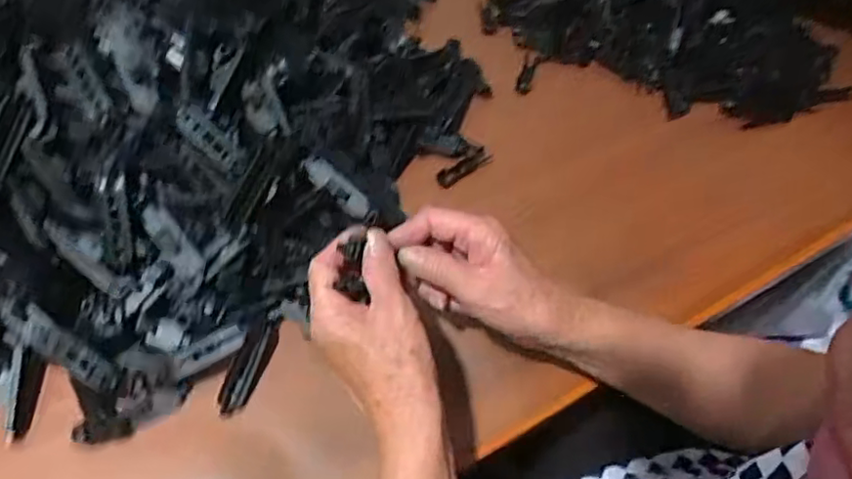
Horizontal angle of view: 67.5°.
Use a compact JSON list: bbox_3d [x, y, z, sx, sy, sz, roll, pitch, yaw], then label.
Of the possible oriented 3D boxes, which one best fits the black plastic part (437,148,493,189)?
[{"bbox_3d":[0.034,-0.065,0.580,0.060,0.010,0.016,-35,65,-19],"label":"black plastic part"}]

